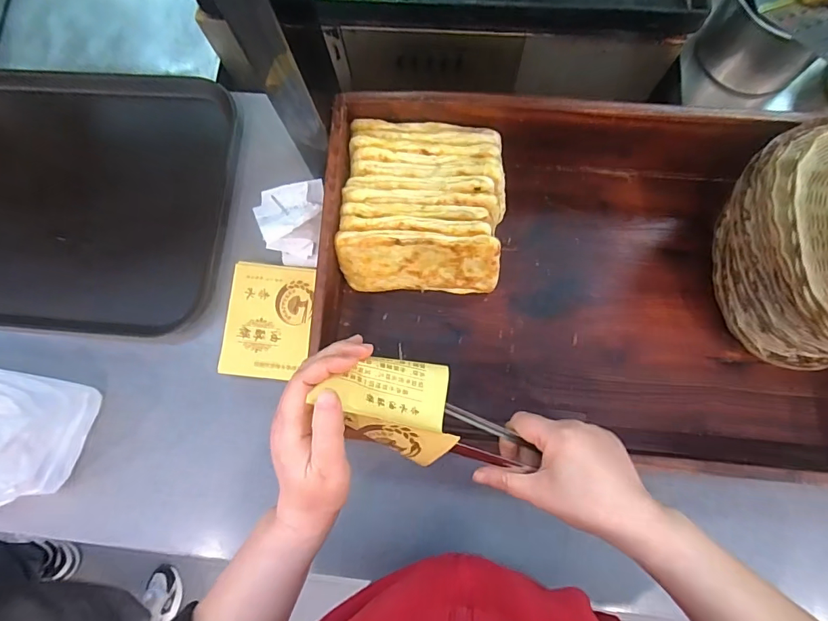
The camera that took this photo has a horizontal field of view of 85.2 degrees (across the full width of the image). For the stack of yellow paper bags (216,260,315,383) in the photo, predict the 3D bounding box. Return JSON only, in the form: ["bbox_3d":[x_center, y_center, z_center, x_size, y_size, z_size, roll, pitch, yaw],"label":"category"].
[{"bbox_3d":[-0.178,0.012,0.554,0.100,0.018,0.139,4,82,3],"label":"stack of yellow paper bags"}]

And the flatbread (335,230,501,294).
[{"bbox_3d":[0.006,-0.052,0.520,0.180,0.089,0.011,2,50,1],"label":"flatbread"}]

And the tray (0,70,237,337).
[{"bbox_3d":[-0.500,-0.158,0.614,0.489,0.023,0.360,5,82,3],"label":"tray"}]

